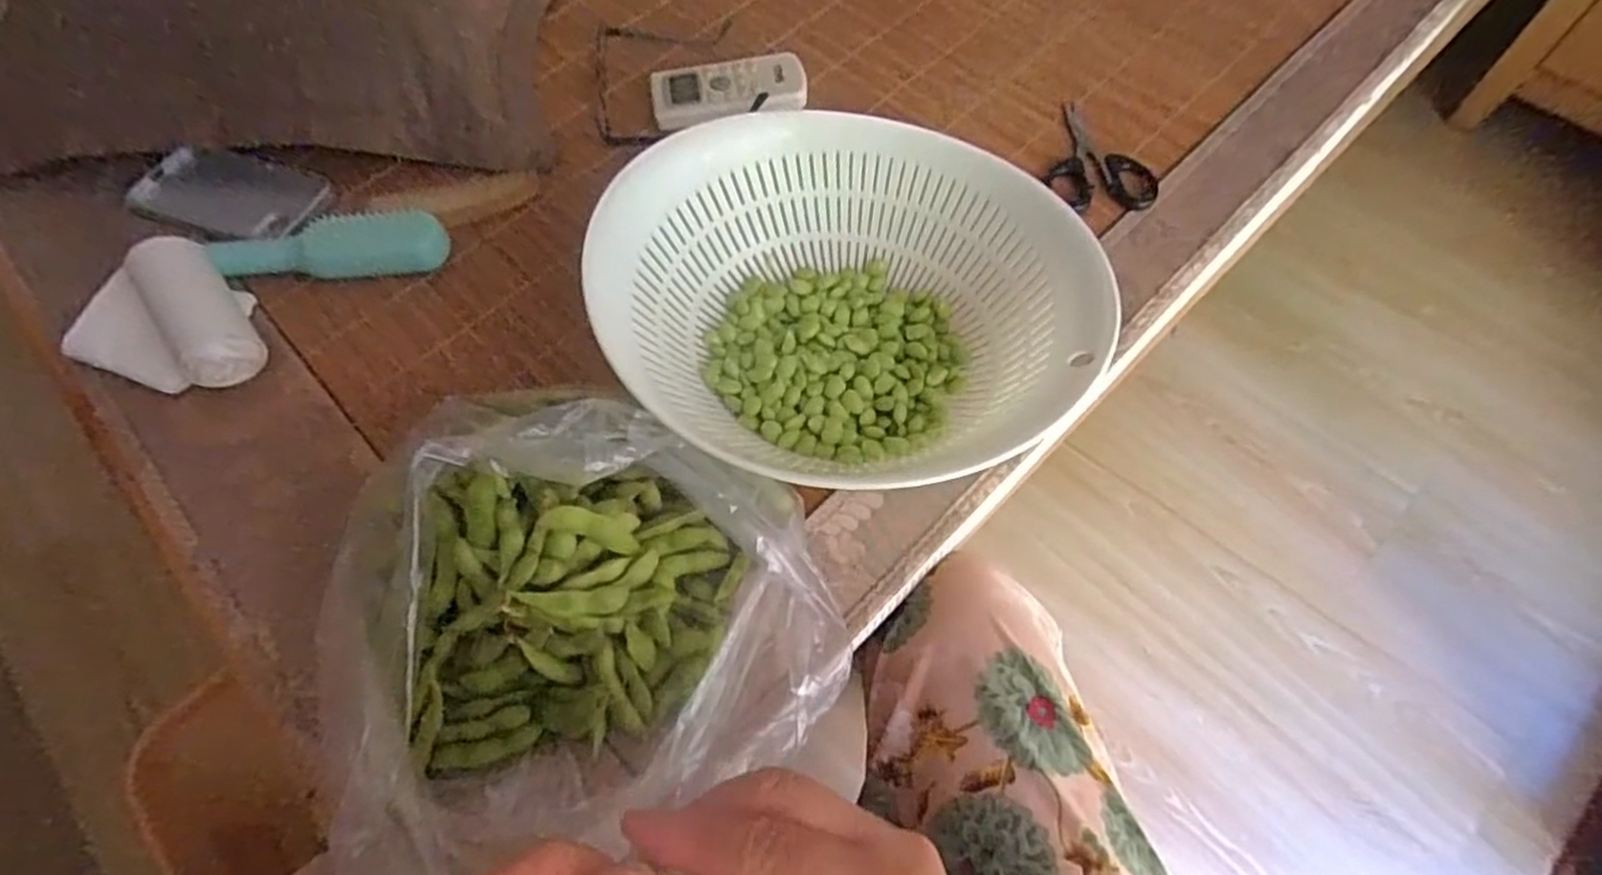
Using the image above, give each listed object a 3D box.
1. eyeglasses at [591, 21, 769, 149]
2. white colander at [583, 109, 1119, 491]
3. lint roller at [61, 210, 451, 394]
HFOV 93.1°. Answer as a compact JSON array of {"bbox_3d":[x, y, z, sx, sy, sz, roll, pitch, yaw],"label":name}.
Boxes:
[{"bbox_3d":[-0.106,-0.315,0.636,0.135,0.026,0.167,-10,62,-2],"label":"eyeglasses"},{"bbox_3d":[0.023,-0.075,0.458,0.244,0.114,0.266,-1,62,3],"label":"white colander"},{"bbox_3d":[-0.373,-0.108,0.517,0.237,0.041,0.118,-39,67,-16],"label":"lint roller"}]

